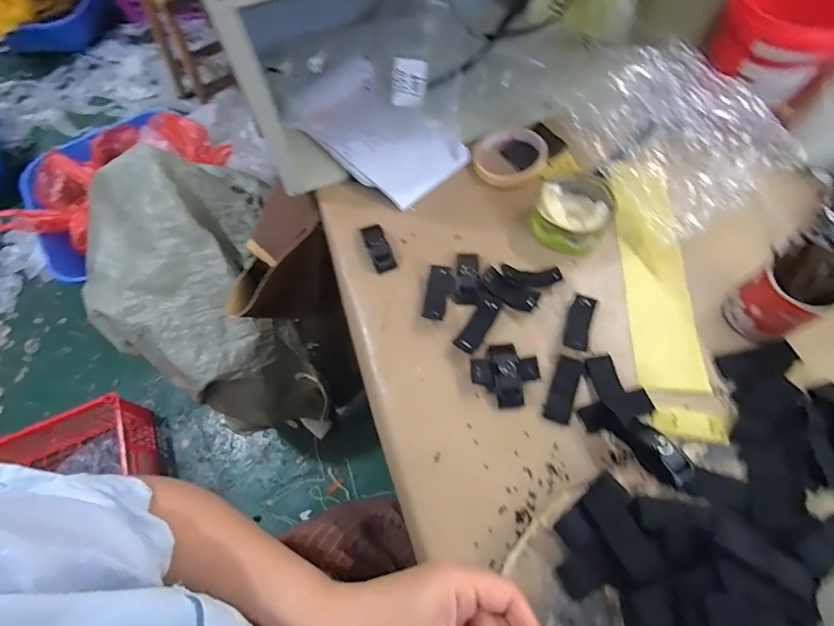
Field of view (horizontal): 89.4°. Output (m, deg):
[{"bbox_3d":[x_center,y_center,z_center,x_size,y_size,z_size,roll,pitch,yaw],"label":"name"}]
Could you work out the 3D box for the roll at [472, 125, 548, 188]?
[{"bbox_3d":[0.115,-0.199,0.528,0.088,0.024,0.084,-1,62,2],"label":"roll"}]

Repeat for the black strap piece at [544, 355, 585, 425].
[{"bbox_3d":[0.139,0.071,0.395,0.024,0.004,0.063,21,65,13],"label":"black strap piece"}]

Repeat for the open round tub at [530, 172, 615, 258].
[{"bbox_3d":[0.173,-0.111,0.467,0.079,0.043,0.089,34,69,18],"label":"open round tub"}]

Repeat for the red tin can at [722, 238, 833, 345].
[{"bbox_3d":[0.344,-0.019,0.390,0.070,0.078,0.059,-29,65,-12],"label":"red tin can"}]

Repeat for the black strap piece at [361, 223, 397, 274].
[{"bbox_3d":[-0.045,-0.077,0.478,0.023,0.017,0.063,-20,63,-8],"label":"black strap piece"}]

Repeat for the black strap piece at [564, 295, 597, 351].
[{"bbox_3d":[0.164,0.010,0.424,0.023,0.007,0.058,18,65,12],"label":"black strap piece"}]

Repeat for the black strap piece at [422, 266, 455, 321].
[{"bbox_3d":[0.022,-0.021,0.446,0.026,0.011,0.062,11,63,8],"label":"black strap piece"}]

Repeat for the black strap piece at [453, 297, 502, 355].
[{"bbox_3d":[0.063,0.011,0.426,0.021,0.006,0.066,31,68,17],"label":"black strap piece"}]

